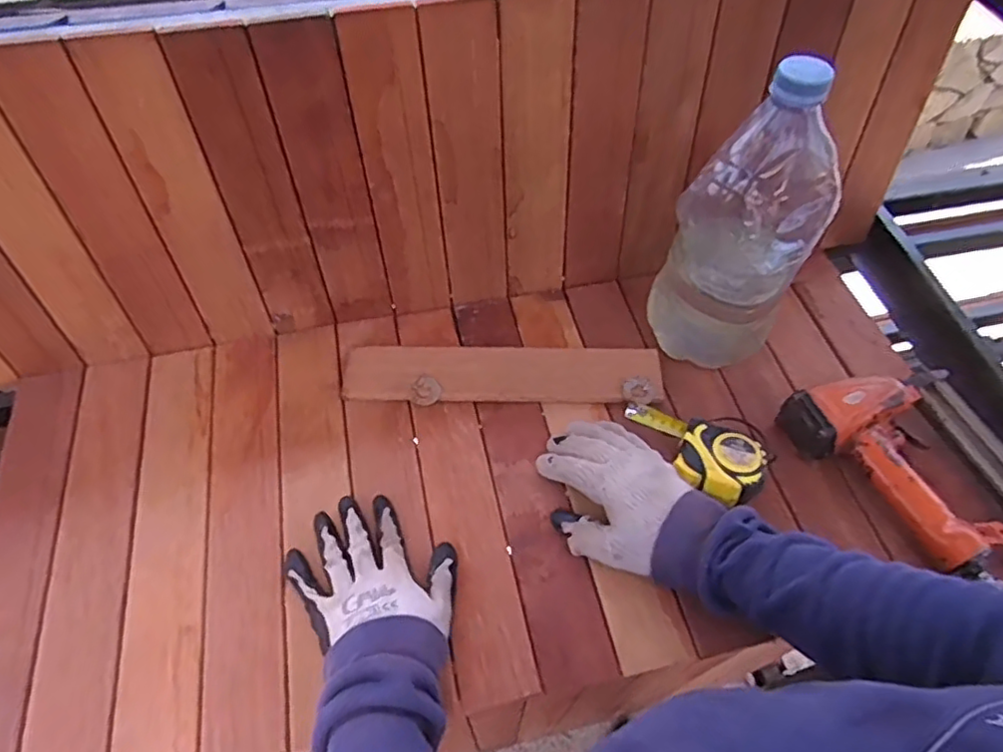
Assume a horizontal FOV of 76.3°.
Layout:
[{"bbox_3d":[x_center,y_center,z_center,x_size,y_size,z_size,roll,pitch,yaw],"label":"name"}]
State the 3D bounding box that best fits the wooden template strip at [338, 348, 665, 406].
[{"bbox_3d":[0.001,-0.003,0.676,0.328,0.013,0.068,1,58,1],"label":"wooden template strip"}]

